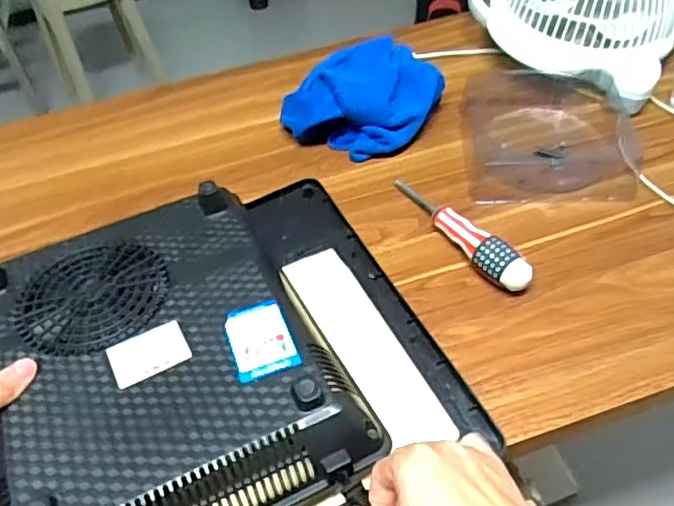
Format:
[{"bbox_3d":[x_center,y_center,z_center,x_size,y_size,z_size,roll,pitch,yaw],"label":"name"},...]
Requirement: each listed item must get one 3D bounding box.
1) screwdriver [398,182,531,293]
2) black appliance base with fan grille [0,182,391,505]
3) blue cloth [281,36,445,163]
[{"bbox_3d":[0.112,-0.024,0.600,0.032,0.038,0.181,-28,53,-20],"label":"screwdriver"},{"bbox_3d":[-0.148,0.075,0.486,0.252,0.050,0.313,-22,51,-16],"label":"black appliance base with fan grille"},{"bbox_3d":[0.036,-0.173,0.709,0.175,0.074,0.119,-21,51,-15],"label":"blue cloth"}]

